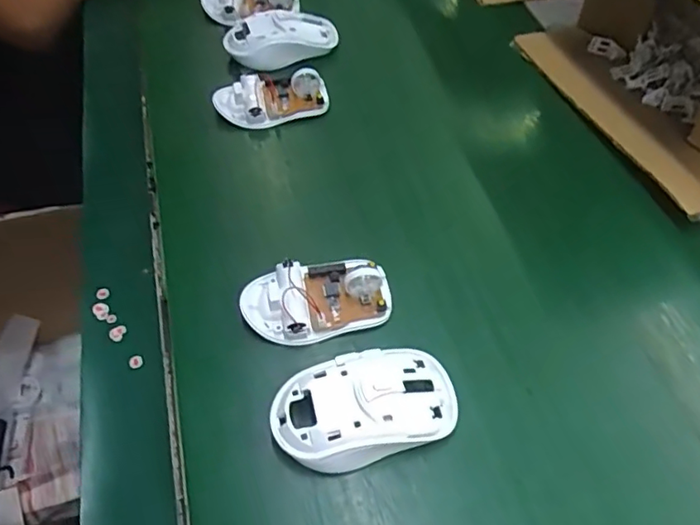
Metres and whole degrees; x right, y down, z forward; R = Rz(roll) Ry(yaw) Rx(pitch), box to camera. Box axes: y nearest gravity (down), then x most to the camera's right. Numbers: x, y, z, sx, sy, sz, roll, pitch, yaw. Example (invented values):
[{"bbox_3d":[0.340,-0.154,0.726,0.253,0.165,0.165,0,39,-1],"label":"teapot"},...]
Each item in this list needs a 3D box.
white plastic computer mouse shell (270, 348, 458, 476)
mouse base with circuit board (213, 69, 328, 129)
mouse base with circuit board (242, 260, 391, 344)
[{"bbox_3d":[0.009,0.082,0.322,0.104,0.031,0.057,-14,56,-9],"label":"white plastic computer mouse shell"},{"bbox_3d":[-0.067,-0.145,0.486,0.096,0.030,0.045,-15,56,-9],"label":"mouse base with circuit board"},{"bbox_3d":[-0.022,0.021,0.367,0.093,0.026,0.054,-12,56,-7],"label":"mouse base with circuit board"}]

